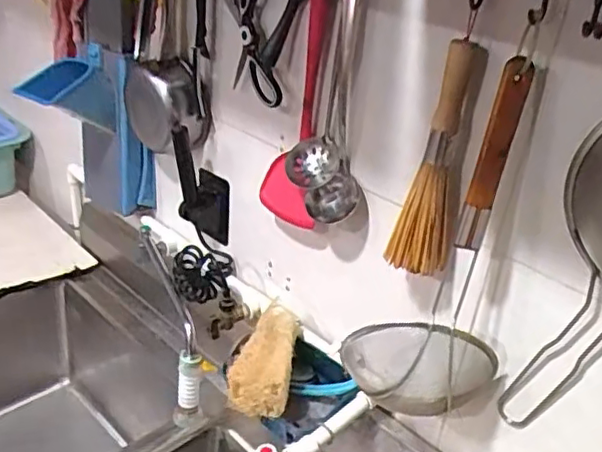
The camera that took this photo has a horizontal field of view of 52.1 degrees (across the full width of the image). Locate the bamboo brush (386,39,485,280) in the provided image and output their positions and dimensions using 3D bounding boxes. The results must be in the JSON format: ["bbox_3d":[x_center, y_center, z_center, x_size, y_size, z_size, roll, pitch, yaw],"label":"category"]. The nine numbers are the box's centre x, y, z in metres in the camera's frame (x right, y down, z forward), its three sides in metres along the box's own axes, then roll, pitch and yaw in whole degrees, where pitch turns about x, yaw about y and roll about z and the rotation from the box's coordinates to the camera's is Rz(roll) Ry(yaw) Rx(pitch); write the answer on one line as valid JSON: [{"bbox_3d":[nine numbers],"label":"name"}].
[{"bbox_3d":[0.143,-0.060,0.653,0.058,0.245,0.049,3,28,-7],"label":"bamboo brush"}]

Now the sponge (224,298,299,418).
[{"bbox_3d":[-0.048,0.177,0.861,0.078,0.071,0.176,9,28,3],"label":"sponge"}]

